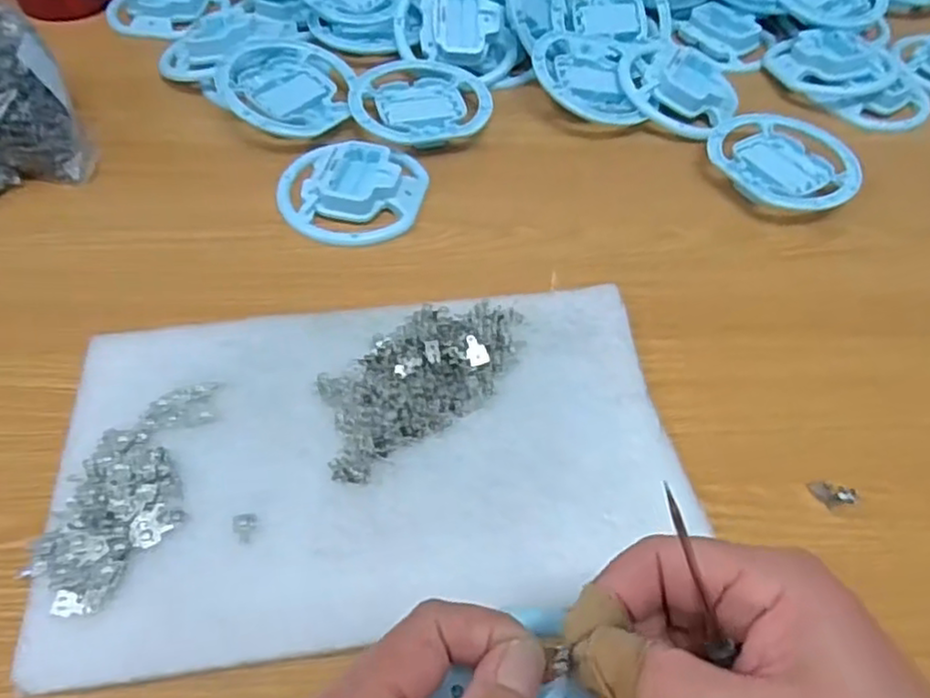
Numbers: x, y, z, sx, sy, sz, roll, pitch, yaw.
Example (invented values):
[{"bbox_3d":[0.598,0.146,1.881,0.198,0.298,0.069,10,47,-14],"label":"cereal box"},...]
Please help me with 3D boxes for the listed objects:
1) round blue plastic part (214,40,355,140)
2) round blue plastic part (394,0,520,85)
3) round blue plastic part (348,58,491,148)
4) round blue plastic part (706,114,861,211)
[{"bbox_3d":[-0.134,-0.198,0.525,0.092,0.020,0.111,7,53,-16],"label":"round blue plastic part"},{"bbox_3d":[-0.005,-0.265,0.562,0.097,0.028,0.086,11,89,0],"label":"round blue plastic part"},{"bbox_3d":[-0.036,-0.189,0.535,0.100,0.019,0.092,1,52,-2],"label":"round blue plastic part"},{"bbox_3d":[0.225,-0.132,0.504,0.087,0.022,0.103,-32,60,-24],"label":"round blue plastic part"}]

